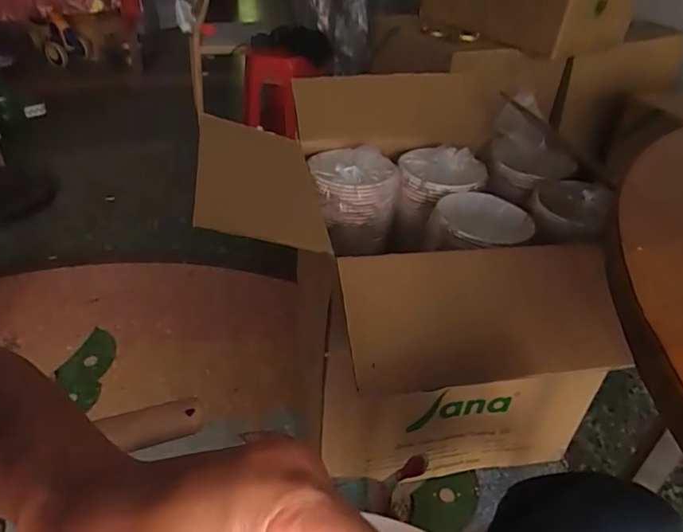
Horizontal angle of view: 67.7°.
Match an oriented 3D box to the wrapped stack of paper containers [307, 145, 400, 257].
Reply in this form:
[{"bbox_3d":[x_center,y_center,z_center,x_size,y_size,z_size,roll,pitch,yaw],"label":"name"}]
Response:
[{"bbox_3d":[0.022,-0.127,0.966,0.152,0.172,0.142,-1,36,-6],"label":"wrapped stack of paper containers"}]

